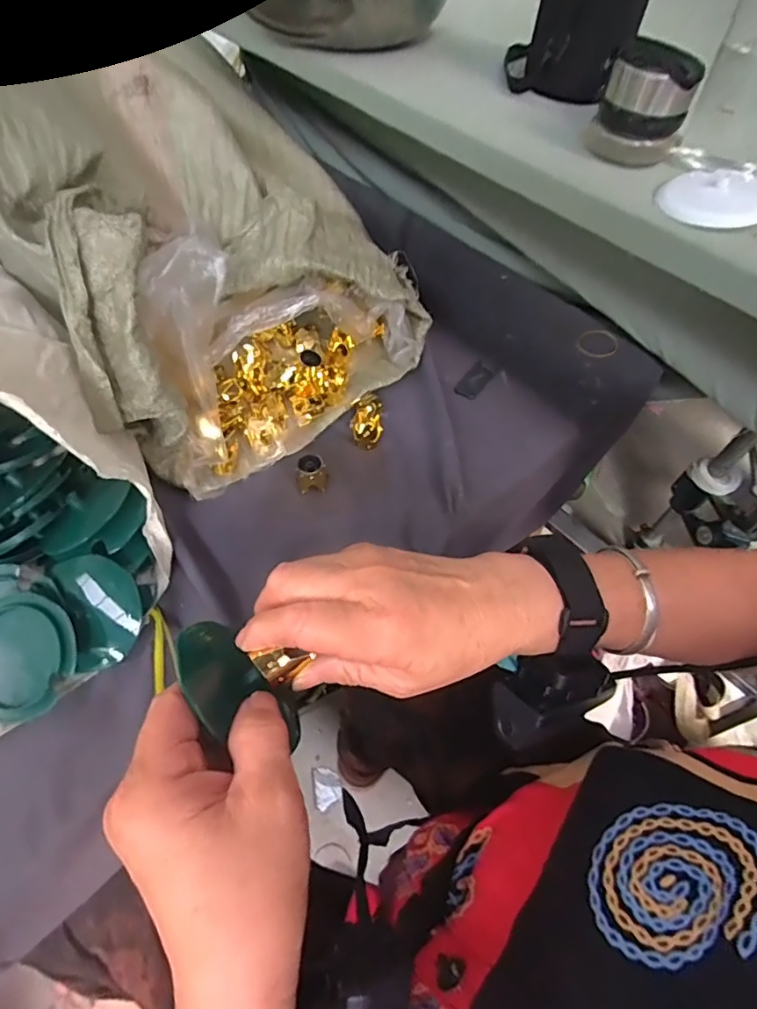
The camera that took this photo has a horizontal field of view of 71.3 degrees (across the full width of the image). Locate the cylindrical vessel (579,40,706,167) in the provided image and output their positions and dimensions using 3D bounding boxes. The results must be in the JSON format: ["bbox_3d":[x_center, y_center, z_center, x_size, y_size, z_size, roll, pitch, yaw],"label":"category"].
[{"bbox_3d":[0.201,-0.305,0.401,0.066,0.065,0.073,25,56,14],"label":"cylindrical vessel"}]

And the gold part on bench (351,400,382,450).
[{"bbox_3d":[-0.010,-0.073,0.475,0.027,0.017,0.039,-1,54,-5],"label":"gold part on bench"}]

